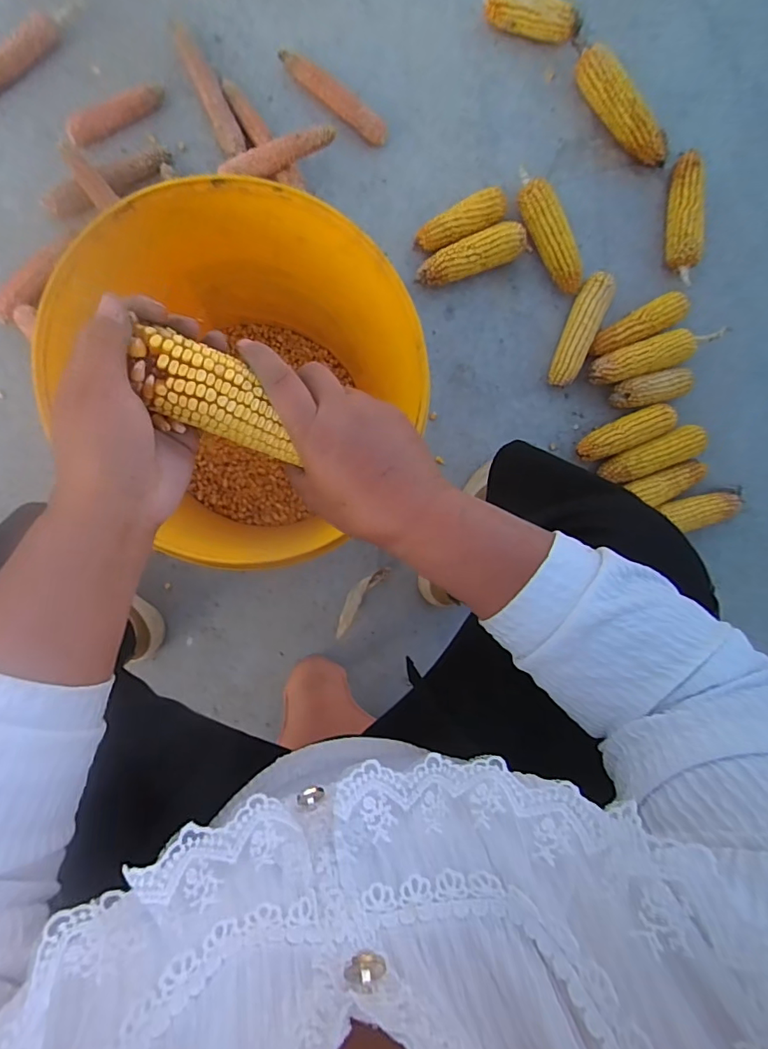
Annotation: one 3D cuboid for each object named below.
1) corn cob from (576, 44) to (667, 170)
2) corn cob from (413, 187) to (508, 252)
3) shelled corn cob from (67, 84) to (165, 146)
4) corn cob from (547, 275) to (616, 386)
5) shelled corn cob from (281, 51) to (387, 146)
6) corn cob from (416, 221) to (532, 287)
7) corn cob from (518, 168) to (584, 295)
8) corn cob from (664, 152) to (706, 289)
[{"bbox_3d":[0.364,-0.637,0.759,0.040,0.052,0.200,-46,100,-4],"label":"corn cob"},{"bbox_3d":[0.112,-0.446,0.730,0.142,0.040,0.047,-26,98,-7],"label":"corn cob"},{"bbox_3d":[-0.354,-0.544,0.652,0.135,0.021,0.028,-34,99,-6],"label":"shelled corn cob"},{"bbox_3d":[0.299,-0.294,0.756,0.045,0.043,0.171,18,91,-11],"label":"corn cob"},{"bbox_3d":[-0.072,-0.603,0.698,0.173,0.031,0.025,36,87,-10],"label":"shelled corn cob"},{"bbox_3d":[0.135,-0.400,0.730,0.182,0.047,0.051,-23,97,-8],"label":"corn cob"},{"bbox_3d":[0.248,-0.441,0.749,0.046,0.051,0.192,-29,98,-7],"label":"corn cob"},{"bbox_3d":[0.477,-0.488,0.781,0.044,0.048,0.207,4,93,-8],"label":"corn cob"}]

